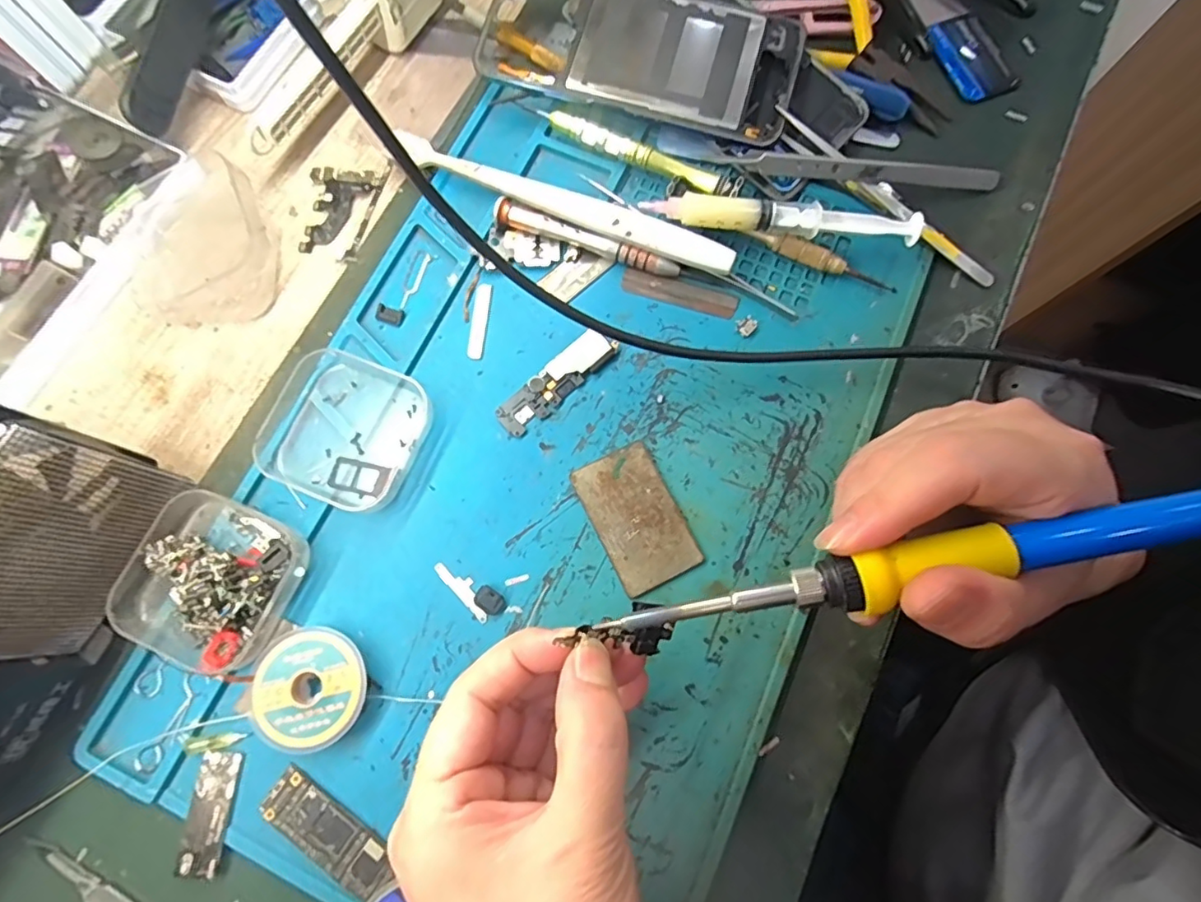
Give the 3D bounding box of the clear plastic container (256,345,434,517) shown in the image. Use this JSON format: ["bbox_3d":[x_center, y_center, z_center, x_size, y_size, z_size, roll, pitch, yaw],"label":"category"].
[{"bbox_3d":[-0.112,-0.009,0.250,0.061,0.017,0.064,23,77,6],"label":"clear plastic container"}]

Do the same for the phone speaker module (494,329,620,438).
[{"bbox_3d":[-0.020,-0.033,0.262,0.064,0.005,0.017,-42,79,-9],"label":"phone speaker module"}]

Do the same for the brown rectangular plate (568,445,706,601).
[{"bbox_3d":[0.016,0.029,0.247,0.037,0.004,0.060,-27,77,-6],"label":"brown rectangular plate"}]

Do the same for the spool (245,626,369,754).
[{"bbox_3d":[-0.116,0.095,0.225,0.044,0.013,0.044,0,76,0],"label":"spool"}]

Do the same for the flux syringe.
[{"bbox_3d":[0.085,-0.109,0.268,0.127,0.021,0.014,7,76,2],"label":"flux syringe"}]

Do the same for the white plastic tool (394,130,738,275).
[{"bbox_3d":[-0.019,-0.119,0.276,0.173,0.017,0.016,22,77,5],"label":"white plastic tool"}]

